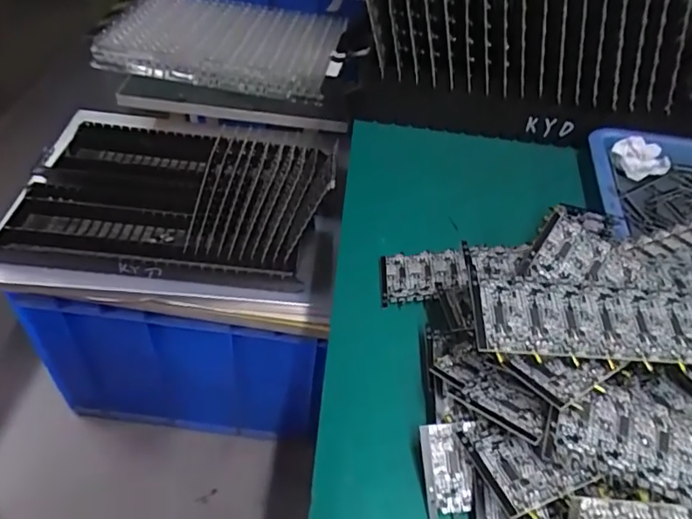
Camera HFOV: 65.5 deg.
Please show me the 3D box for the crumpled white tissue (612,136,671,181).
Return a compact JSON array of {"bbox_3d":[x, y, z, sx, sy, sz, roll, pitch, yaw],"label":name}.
[{"bbox_3d":[0.233,-0.081,0.421,0.045,0.025,0.024,-13,49,-20],"label":"crumpled white tissue"}]

